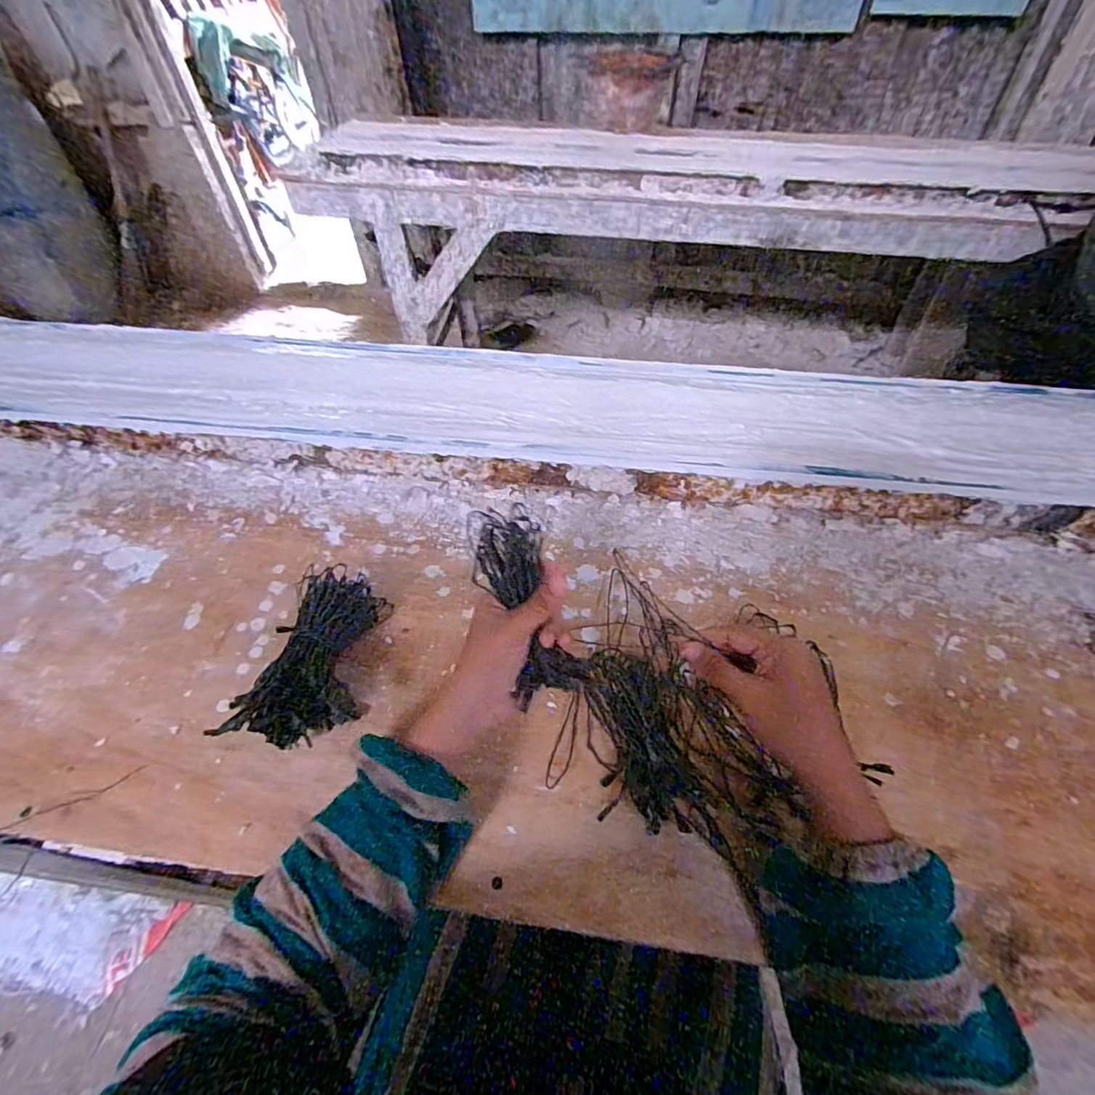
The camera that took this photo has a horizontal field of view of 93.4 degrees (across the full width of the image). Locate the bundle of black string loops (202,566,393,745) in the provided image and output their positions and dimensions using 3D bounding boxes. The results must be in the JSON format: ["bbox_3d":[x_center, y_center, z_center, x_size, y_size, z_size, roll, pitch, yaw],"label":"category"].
[{"bbox_3d":[-0.192,0.093,0.434,0.077,0.060,0.145,8,53,6],"label":"bundle of black string loops"}]

